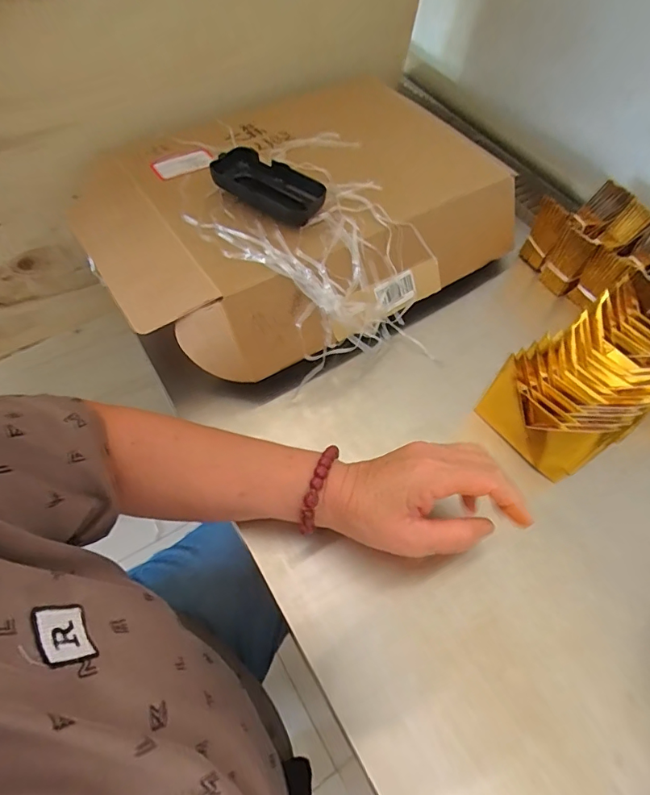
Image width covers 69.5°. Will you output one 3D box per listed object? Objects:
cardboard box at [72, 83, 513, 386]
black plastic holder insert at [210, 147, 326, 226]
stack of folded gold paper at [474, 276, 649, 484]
[{"bbox_3d":[-0.030,-0.184,0.509,0.395,0.122,0.296,-31,64,-20],"label":"cardboard box"},{"bbox_3d":[-0.054,-0.207,0.455,0.110,0.026,0.063,26,60,13],"label":"black plastic holder insert"},{"bbox_3d":[0.249,-0.018,0.438,0.199,0.073,0.106,-31,64,-20],"label":"stack of folded gold paper"}]

